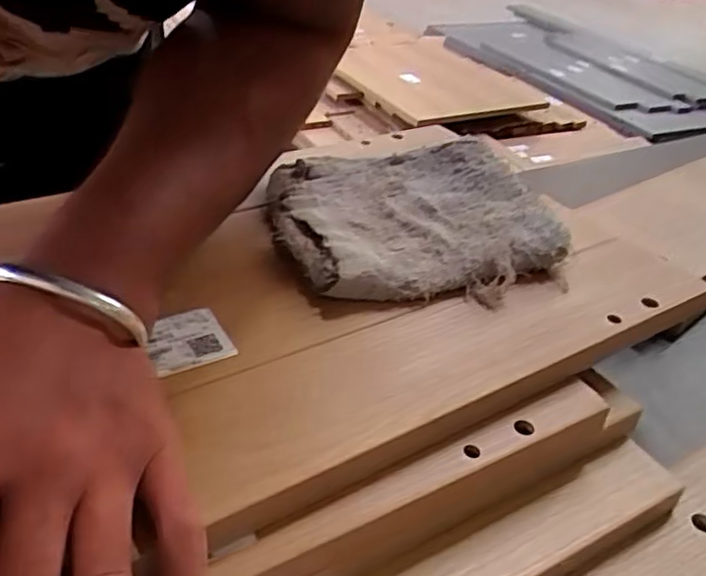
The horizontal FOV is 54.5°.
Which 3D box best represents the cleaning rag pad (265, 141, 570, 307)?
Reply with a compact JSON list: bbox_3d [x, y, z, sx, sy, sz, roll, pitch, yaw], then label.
[{"bbox_3d":[0.035,-0.046,0.427,0.166,0.030,0.149,-1,33,-10],"label":"cleaning rag pad"}]

